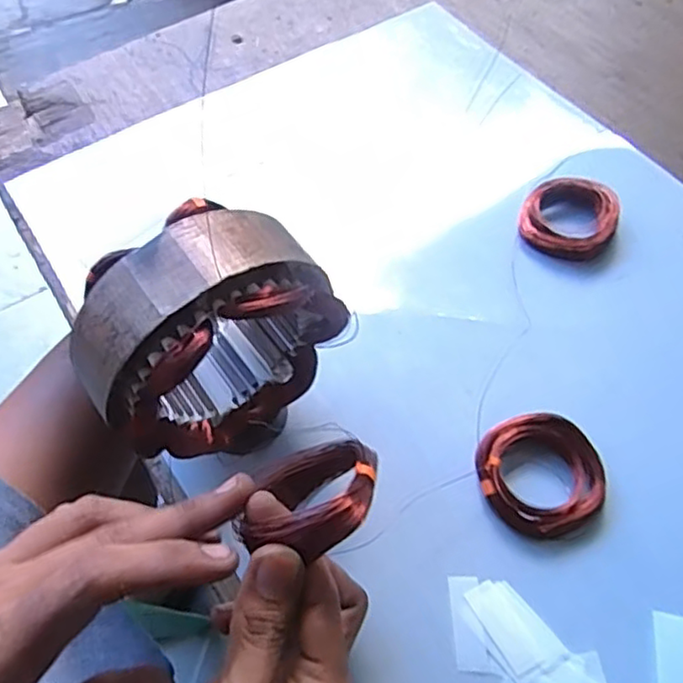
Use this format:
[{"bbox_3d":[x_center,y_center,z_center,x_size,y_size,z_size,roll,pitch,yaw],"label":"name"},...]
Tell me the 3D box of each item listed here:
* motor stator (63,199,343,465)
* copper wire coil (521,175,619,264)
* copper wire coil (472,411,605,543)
[{"bbox_3d":[-0.058,0.006,0.303,0.113,0.122,0.057,-28,60,-15],"label":"motor stator"},{"bbox_3d":[0.154,-0.084,0.434,0.061,0.022,0.056,-1,57,2],"label":"copper wire coil"},{"bbox_3d":[0.107,0.071,0.344,0.062,0.018,0.064,-1,57,2],"label":"copper wire coil"}]

